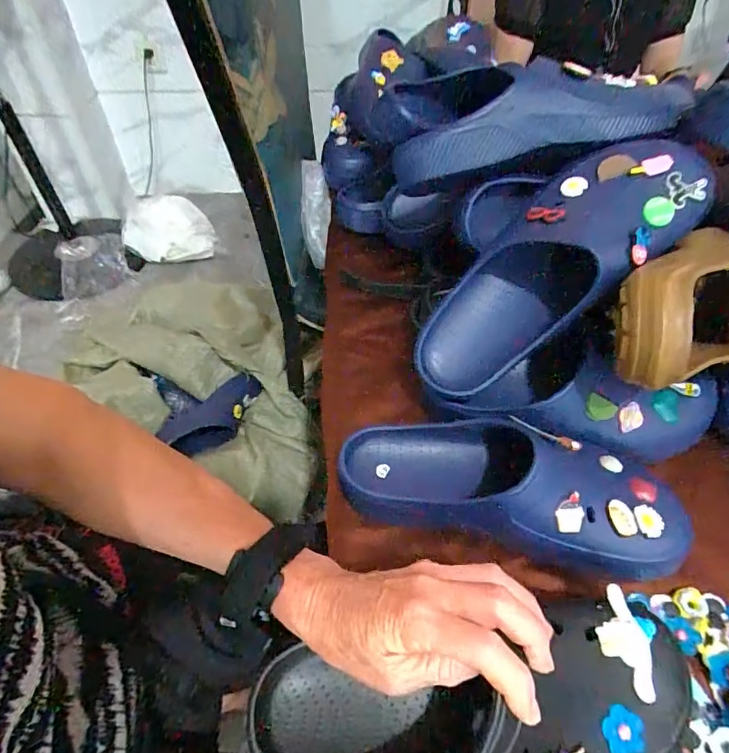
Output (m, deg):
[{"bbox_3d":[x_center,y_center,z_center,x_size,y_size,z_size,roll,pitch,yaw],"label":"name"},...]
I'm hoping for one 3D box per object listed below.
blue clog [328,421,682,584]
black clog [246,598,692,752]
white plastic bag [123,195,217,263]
[{"bbox_3d":[0.112,0.088,0.394,0.271,0.081,0.100,6,48,23],"label":"blue clog"},{"bbox_3d":[0.061,0.197,0.281,0.274,0.083,0.098,-12,50,4],"label":"black clog"},{"bbox_3d":[-0.683,-0.509,1.620,0.262,0.116,0.303,-24,55,-21],"label":"white plastic bag"}]

